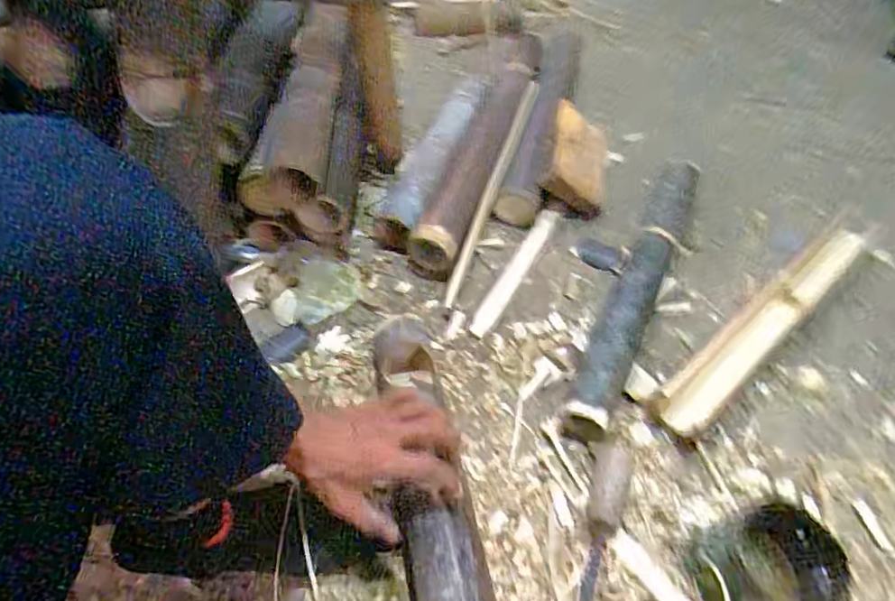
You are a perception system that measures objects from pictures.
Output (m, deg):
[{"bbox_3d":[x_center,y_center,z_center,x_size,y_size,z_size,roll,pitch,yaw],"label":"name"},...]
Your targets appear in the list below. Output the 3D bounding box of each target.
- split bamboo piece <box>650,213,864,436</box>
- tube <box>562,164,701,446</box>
[{"bbox_3d":[0.453,0.014,0.728,0.491,0.038,0.066,-35,63,-24],"label":"split bamboo piece"},{"bbox_3d":[0.279,-0.032,0.749,0.067,0.053,0.509,24,57,14],"label":"tube"}]

